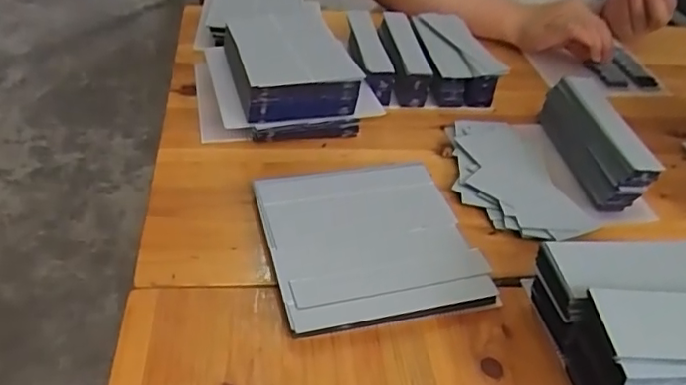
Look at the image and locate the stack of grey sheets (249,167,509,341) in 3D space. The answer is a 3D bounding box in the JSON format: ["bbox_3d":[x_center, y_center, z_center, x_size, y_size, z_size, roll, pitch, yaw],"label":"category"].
[{"bbox_3d":[0.019,0.038,0.473,0.156,0.015,0.156,-7,42,-16],"label":"stack of grey sheets"}]

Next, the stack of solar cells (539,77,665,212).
[{"bbox_3d":[0.239,-0.050,0.569,0.031,0.064,0.154,-1,41,-10],"label":"stack of solar cells"}]

